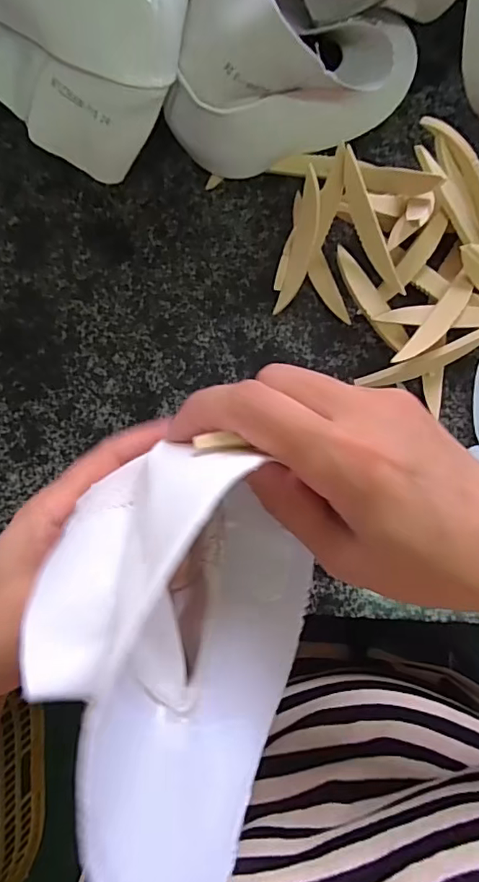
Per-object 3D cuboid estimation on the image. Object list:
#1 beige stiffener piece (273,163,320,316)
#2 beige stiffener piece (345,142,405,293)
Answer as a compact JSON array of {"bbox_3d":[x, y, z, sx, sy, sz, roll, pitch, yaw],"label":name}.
[{"bbox_3d":[0.036,-0.111,0.292,0.014,0.005,0.076,14,120,3],"label":"beige stiffener piece"},{"bbox_3d":[0.070,-0.116,0.279,0.011,0.006,0.078,-29,110,0],"label":"beige stiffener piece"}]

